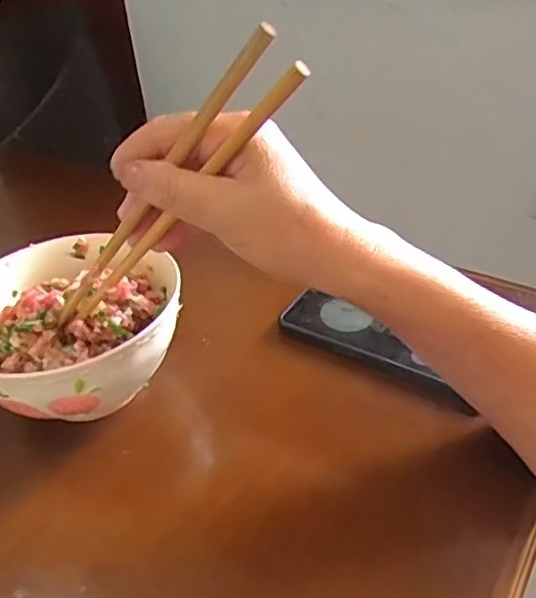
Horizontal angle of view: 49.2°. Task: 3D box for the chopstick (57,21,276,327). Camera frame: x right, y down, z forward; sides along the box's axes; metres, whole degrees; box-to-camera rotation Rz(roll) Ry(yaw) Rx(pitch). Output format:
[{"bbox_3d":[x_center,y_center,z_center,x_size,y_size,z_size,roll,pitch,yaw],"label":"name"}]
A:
[{"bbox_3d":[-0.066,-0.051,0.311,0.009,0.228,0.012,39,39,-11],"label":"chopstick"}]

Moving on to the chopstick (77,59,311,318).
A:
[{"bbox_3d":[-0.052,-0.045,0.310,0.009,0.218,0.009,43,41,-11],"label":"chopstick"}]

